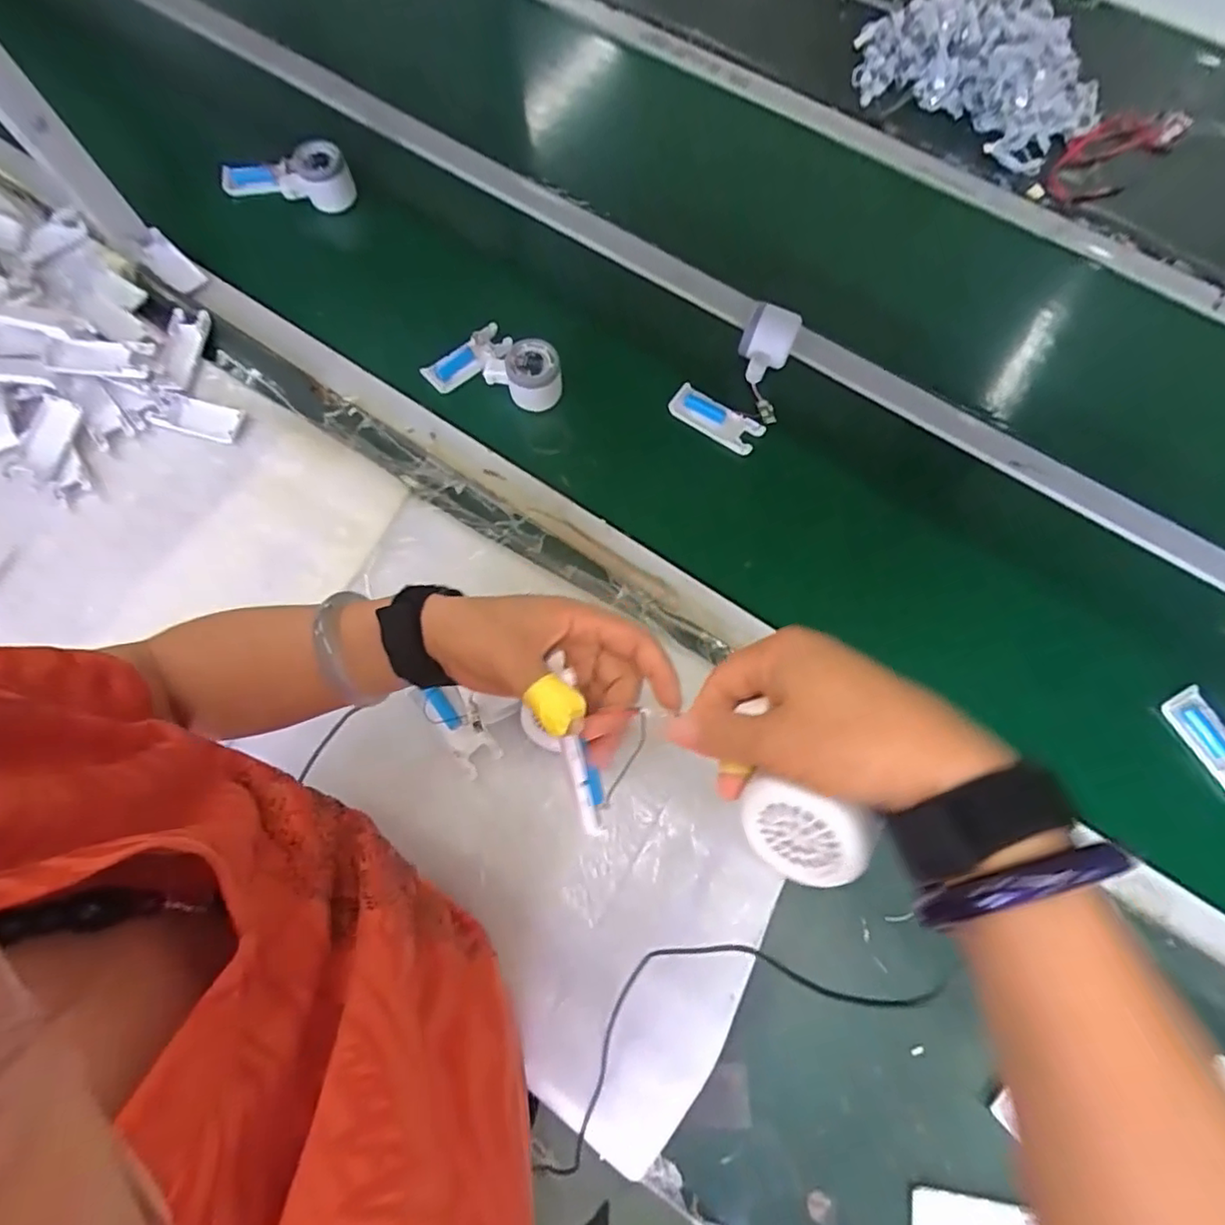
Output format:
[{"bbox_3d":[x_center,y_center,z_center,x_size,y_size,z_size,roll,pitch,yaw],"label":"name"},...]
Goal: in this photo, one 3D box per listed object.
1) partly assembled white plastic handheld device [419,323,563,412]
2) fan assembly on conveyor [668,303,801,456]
[{"bbox_3d":[-0.127,-0.267,0.678,0.137,0.051,0.102,38,75,10],"label":"partly assembled white plastic handheld device"},{"bbox_3d":[0.152,-0.265,0.696,0.099,0.058,0.177,36,74,11],"label":"fan assembly on conveyor"}]

